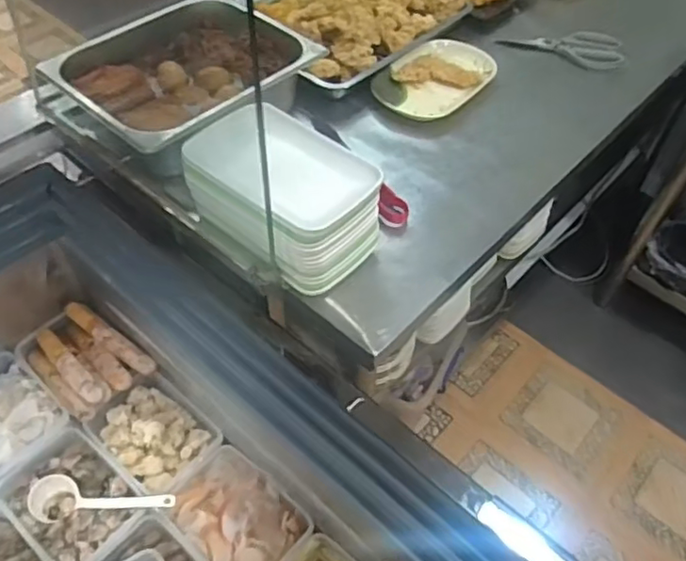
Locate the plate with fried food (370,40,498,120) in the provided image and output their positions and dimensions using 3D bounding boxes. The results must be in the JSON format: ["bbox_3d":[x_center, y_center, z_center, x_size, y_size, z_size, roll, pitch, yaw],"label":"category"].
[{"bbox_3d":[0.149,-0.331,0.992,0.204,0.027,0.132,-36,60,-26],"label":"plate with fried food"}]

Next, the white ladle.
[{"bbox_3d":[-0.315,0.288,0.810,0.208,0.032,0.059,-5,50,13],"label":"white ladle"}]

